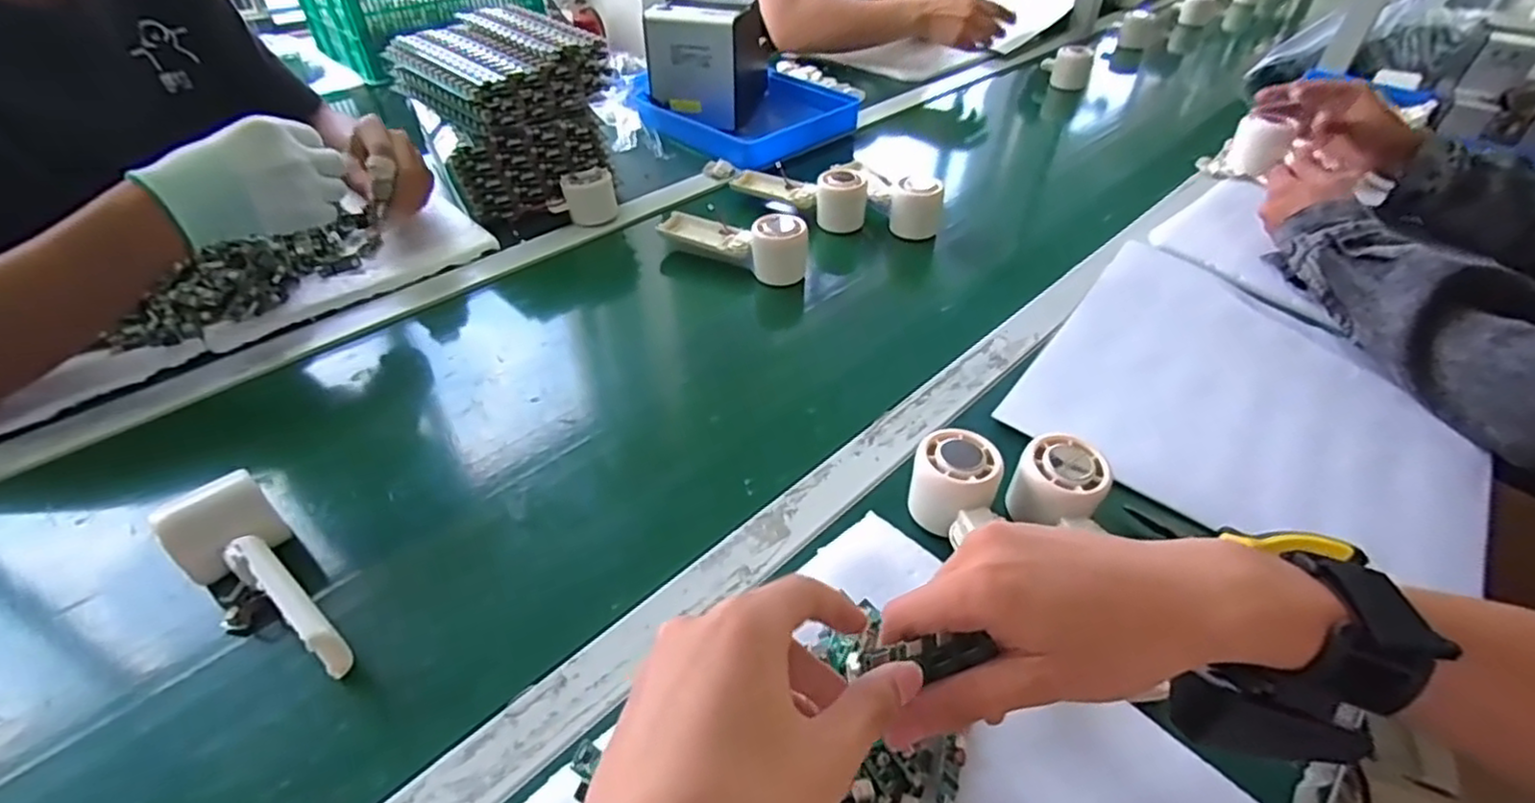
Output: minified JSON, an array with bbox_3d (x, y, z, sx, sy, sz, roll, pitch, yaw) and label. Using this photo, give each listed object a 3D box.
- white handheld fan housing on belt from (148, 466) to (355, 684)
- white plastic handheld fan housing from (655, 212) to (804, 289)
[{"bbox_3d":[-0.298,0.107,0.407,0.142,0.061,0.054,28,50,25],"label":"white handheld fan housing on belt"},{"bbox_3d":[-0.036,-0.173,0.710,0.160,0.057,0.046,18,46,17],"label":"white plastic handheld fan housing"}]

